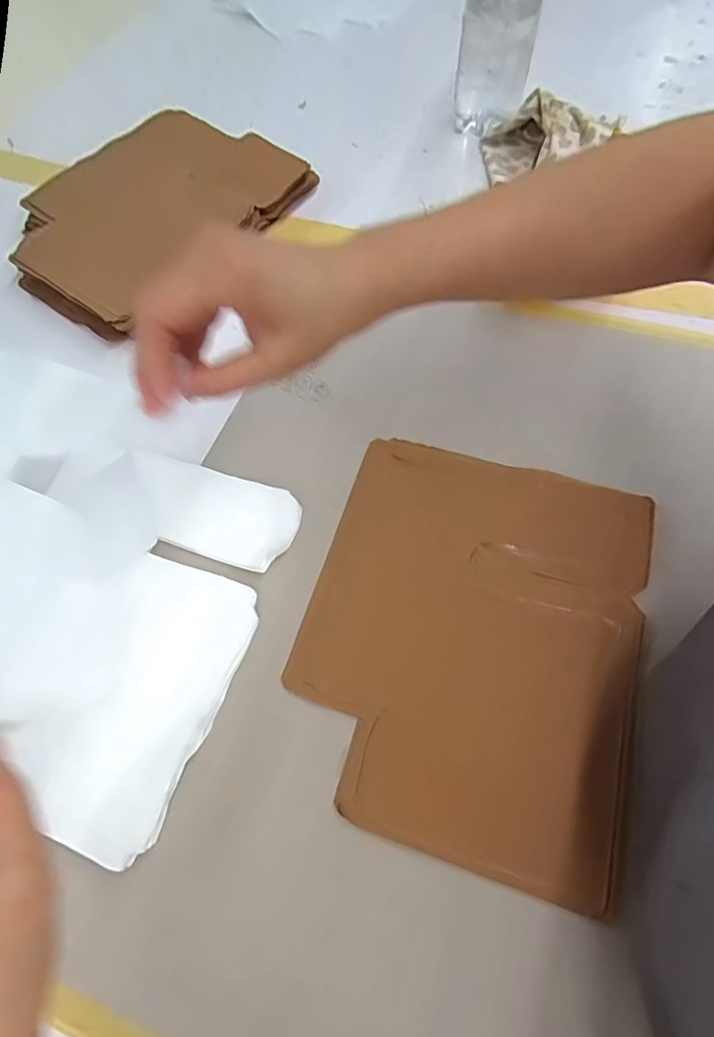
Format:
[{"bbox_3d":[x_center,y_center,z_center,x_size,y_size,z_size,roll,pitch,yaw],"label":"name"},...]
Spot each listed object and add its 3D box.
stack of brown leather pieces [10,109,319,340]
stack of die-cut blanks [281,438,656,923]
[{"bbox_3d":[-0.199,-0.296,0.498,0.211,0.033,0.263,32,69,15],"label":"stack of brown leather pieces"},{"bbox_3d":[0.070,0.070,0.330,0.199,0.025,0.243,16,65,10],"label":"stack of die-cut blanks"}]

